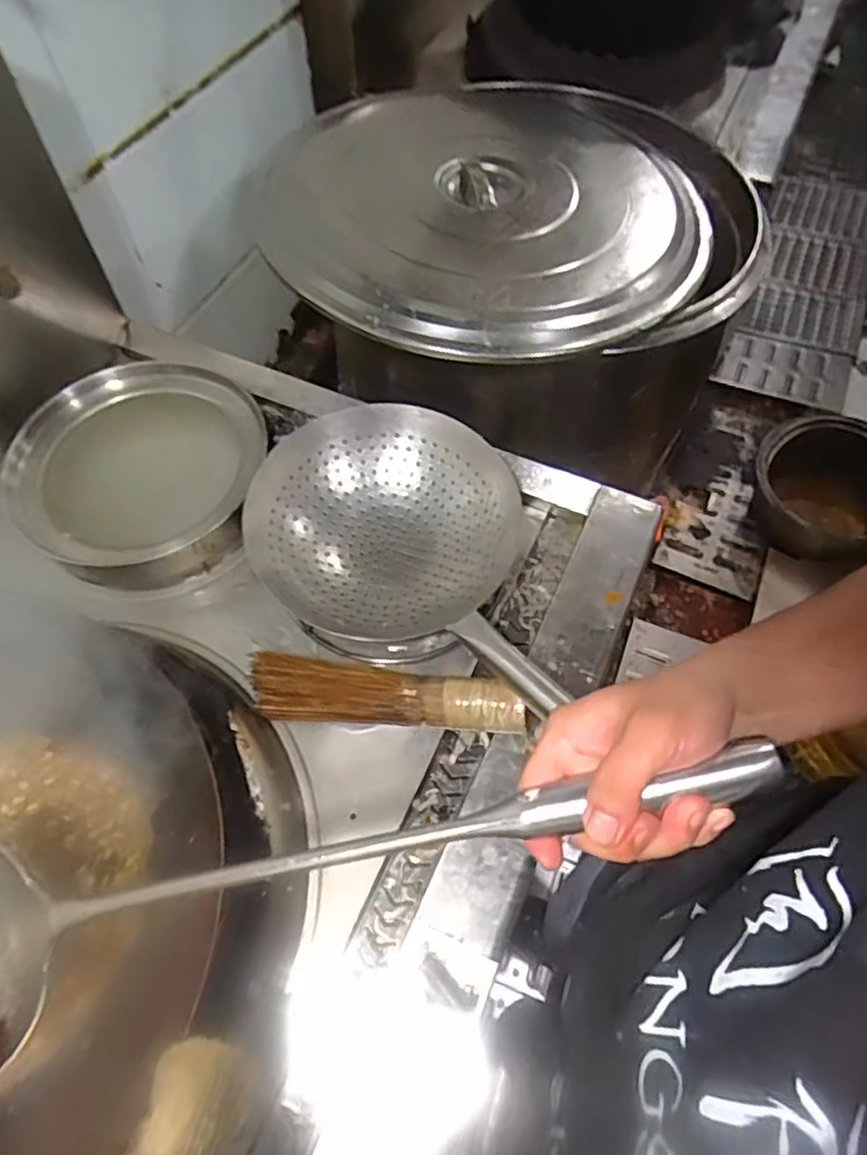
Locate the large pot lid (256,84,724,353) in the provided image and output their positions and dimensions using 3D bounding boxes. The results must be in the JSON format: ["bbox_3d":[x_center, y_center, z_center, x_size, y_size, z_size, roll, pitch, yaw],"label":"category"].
[{"bbox_3d":[0.063,-0.502,0.892,0.568,0.056,0.599,0,61,0],"label":"large pot lid"}]

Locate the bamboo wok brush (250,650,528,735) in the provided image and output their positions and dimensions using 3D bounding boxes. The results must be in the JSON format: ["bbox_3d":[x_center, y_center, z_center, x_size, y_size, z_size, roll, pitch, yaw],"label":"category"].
[{"bbox_3d":[-0.046,0.112,0.658,0.265,0.062,0.069,6,61,4],"label":"bamboo wok brush"}]

